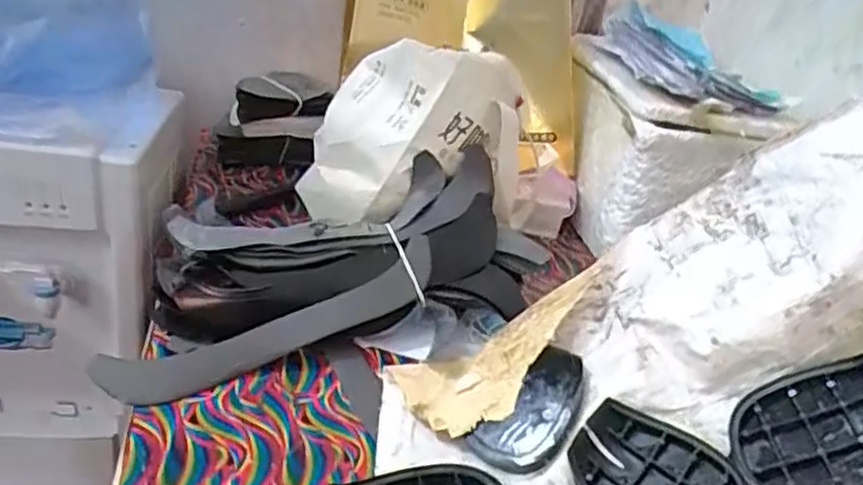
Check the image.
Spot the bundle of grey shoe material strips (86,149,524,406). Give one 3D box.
[{"bbox_3d":[-0.099,0.018,0.596,0.373,0.055,0.180,-11,69,-23],"label":"bundle of grey shoe material strips"}]

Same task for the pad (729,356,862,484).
[{"bbox_3d":[0.258,0.124,0.428,0.123,0.021,0.094,-30,36,8],"label":"pad"}]

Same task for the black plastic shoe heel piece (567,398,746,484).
[{"bbox_3d":[0.155,0.162,0.451,0.121,0.022,0.084,17,50,44],"label":"black plastic shoe heel piece"}]

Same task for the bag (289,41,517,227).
[{"bbox_3d":[-0.022,-0.108,0.692,0.216,0.174,0.122,17,29,10],"label":"bag"}]

